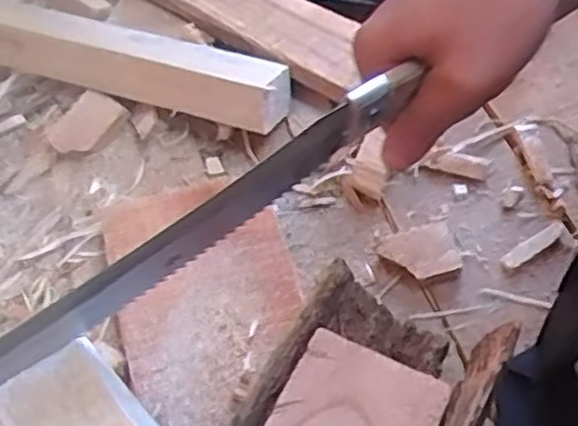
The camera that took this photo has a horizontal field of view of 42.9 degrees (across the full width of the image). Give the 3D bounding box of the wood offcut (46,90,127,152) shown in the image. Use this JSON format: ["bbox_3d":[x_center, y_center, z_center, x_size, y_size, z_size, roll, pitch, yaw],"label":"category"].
[{"bbox_3d":[-0.129,-0.057,0.463,0.031,0.005,0.045,38,79,15],"label":"wood offcut"}]

